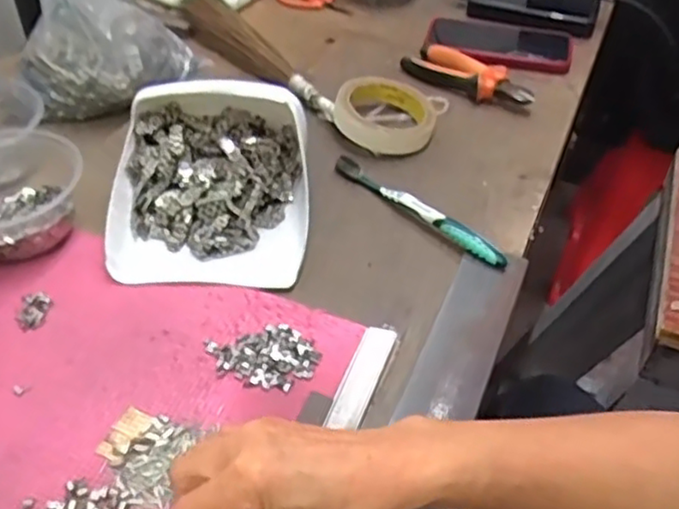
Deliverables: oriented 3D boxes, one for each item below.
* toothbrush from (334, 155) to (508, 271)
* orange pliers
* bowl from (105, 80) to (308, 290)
[{"bbox_3d":[0.065,-0.041,0.579,0.012,0.021,0.183,-33,53,-31],"label":"toothbrush"},{"bbox_3d":[0.137,-0.193,0.731,0.145,0.024,0.053,27,49,24],"label":"orange pliers"},{"bbox_3d":[-0.102,-0.064,0.548,0.156,0.078,0.170,1,44,-1],"label":"bowl"}]

